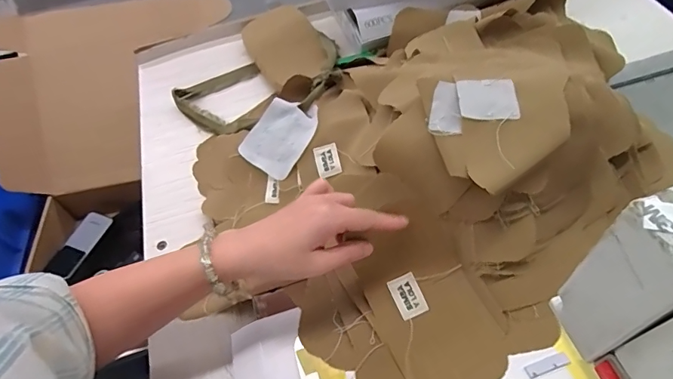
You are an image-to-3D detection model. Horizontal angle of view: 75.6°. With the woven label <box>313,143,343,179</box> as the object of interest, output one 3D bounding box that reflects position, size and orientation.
[{"bbox_3d":[-0.010,-0.033,0.507,0.028,0.004,0.039,-20,71,9],"label":"woven label"}]

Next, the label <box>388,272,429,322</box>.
[{"bbox_3d":[0.068,0.102,0.416,0.027,0.004,0.039,-23,75,-7],"label":"label"}]

